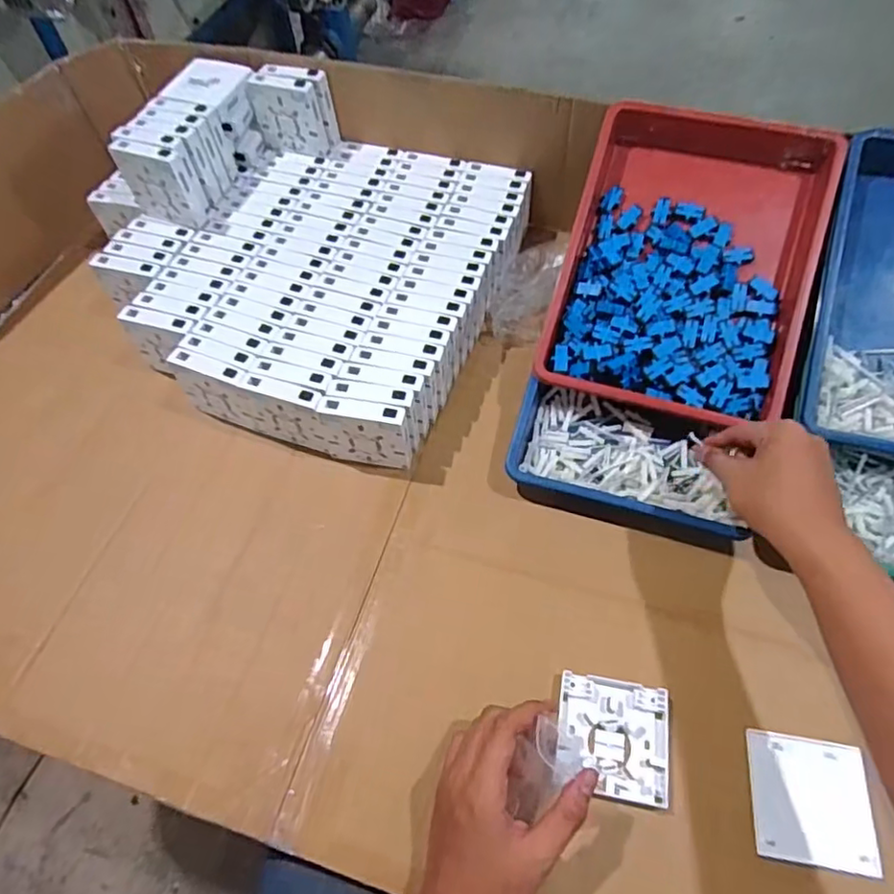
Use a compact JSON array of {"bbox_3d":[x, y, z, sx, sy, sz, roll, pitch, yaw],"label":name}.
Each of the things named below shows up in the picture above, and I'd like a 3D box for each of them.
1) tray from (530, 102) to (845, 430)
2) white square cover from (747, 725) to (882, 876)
[{"bbox_3d":[0.246,-0.194,0.619,0.238,0.061,0.321,16,78,10],"label":"tray"},{"bbox_3d":[0.280,0.271,0.463,0.087,0.011,0.086,10,62,2],"label":"white square cover"}]

